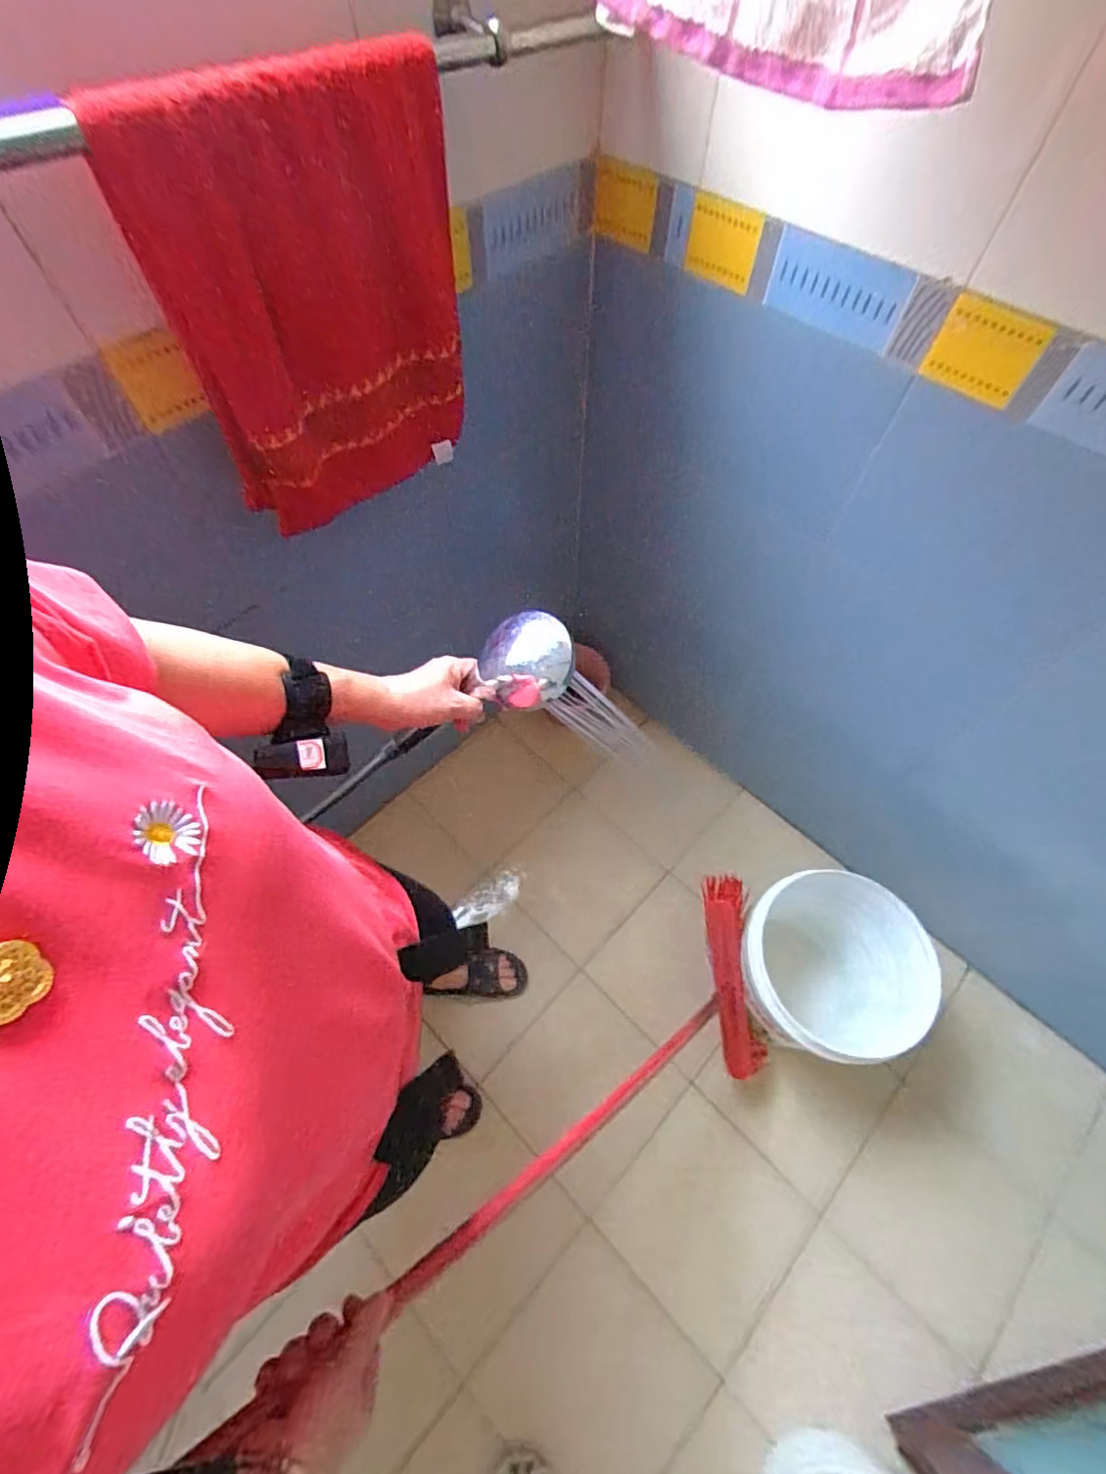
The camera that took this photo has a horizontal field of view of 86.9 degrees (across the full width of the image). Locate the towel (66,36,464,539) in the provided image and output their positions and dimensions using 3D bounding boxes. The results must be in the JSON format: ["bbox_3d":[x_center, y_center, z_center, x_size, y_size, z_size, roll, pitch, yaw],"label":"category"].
[{"bbox_3d":[-0.208,-0.384,0.553,0.264,0.337,0.043,-29,66,-13],"label":"towel"}]

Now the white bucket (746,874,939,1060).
[{"bbox_3d":[0.483,0.419,1.084,0.284,0.272,0.274,-1,63,1],"label":"white bucket"}]

